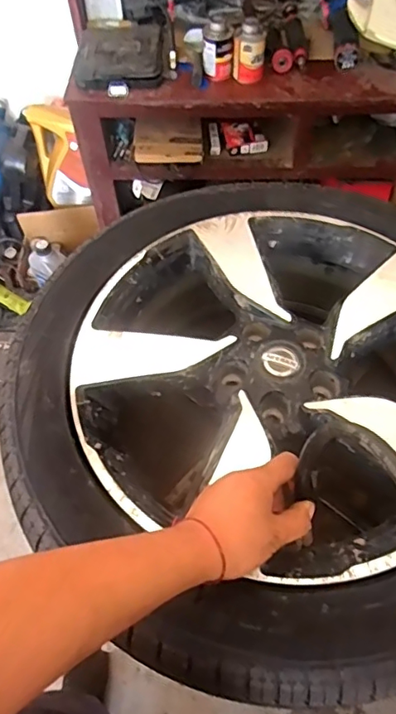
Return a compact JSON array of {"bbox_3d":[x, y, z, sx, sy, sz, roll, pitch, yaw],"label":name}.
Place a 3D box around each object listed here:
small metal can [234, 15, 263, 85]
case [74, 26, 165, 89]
[{"bbox_3d":[0.109,-0.647,1.119,0.065,0.107,0.050,4,58,4],"label":"small metal can"},{"bbox_3d":[-0.171,-0.678,1.179,0.190,0.039,0.215,1,58,1],"label":"case"}]

